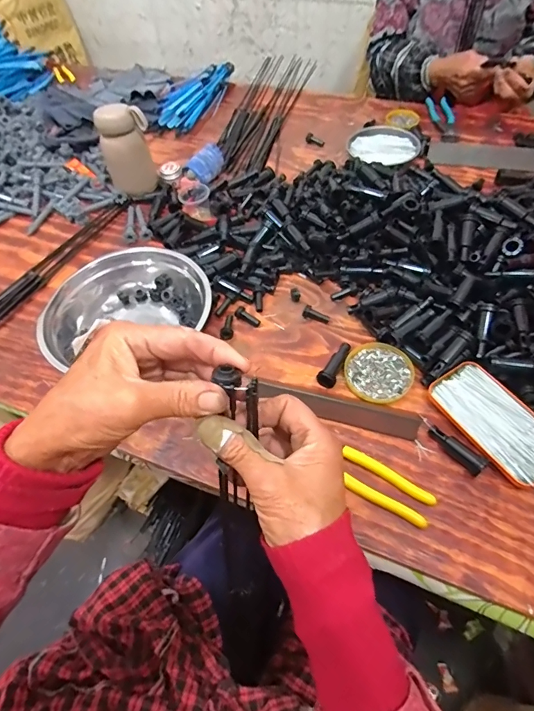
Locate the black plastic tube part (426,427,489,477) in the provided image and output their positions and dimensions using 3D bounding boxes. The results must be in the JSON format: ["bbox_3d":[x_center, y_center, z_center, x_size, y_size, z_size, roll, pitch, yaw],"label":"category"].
[{"bbox_3d":[0.208,0.102,0.461,0.016,0.023,0.066,-36,60,-19],"label":"black plastic tube part"}]

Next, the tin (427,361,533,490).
[{"bbox_3d":[0.256,0.072,0.470,0.074,0.015,0.143,-31,59,-16],"label":"tin"}]

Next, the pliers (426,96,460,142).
[{"bbox_3d":[0.362,-0.481,0.860,0.045,0.010,0.159,1,55,5],"label":"pliers"}]

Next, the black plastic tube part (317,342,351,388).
[{"bbox_3d":[0.088,0.008,0.531,0.021,0.018,0.072,23,60,19],"label":"black plastic tube part"}]

